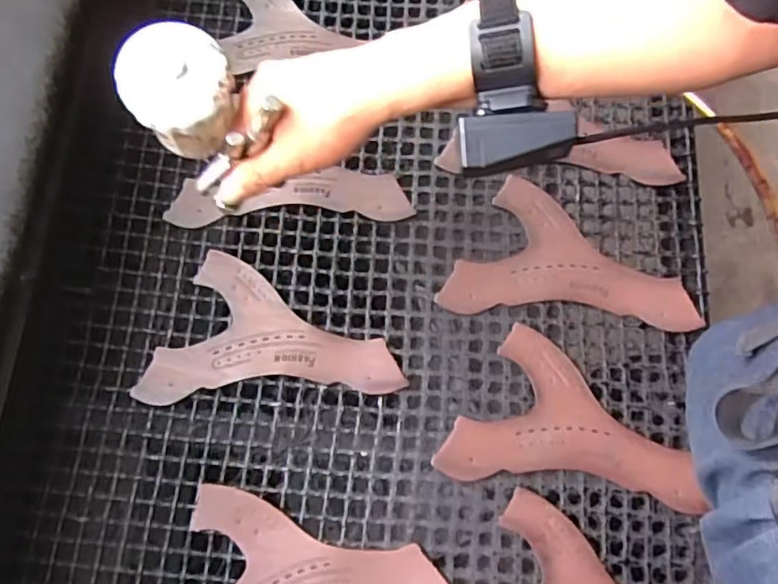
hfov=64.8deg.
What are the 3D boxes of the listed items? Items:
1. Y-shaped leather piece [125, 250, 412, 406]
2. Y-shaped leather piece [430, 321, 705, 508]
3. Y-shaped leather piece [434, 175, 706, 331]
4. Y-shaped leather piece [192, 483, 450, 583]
[{"bbox_3d":[-0.095,0.059,0.525,0.199,0.006,0.135,21,73,6],"label":"Y-shaped leather piece"},{"bbox_3d":[0.155,0.133,0.504,0.193,0.006,0.138,32,75,9],"label":"Y-shaped leather piece"},{"bbox_3d":[0.168,-0.023,0.554,0.212,0.011,0.132,16,73,4],"label":"Y-shaped leather piece"},{"bbox_3d":[-0.062,0.234,0.470,0.201,0.008,0.136,8,73,2],"label":"Y-shaped leather piece"}]

